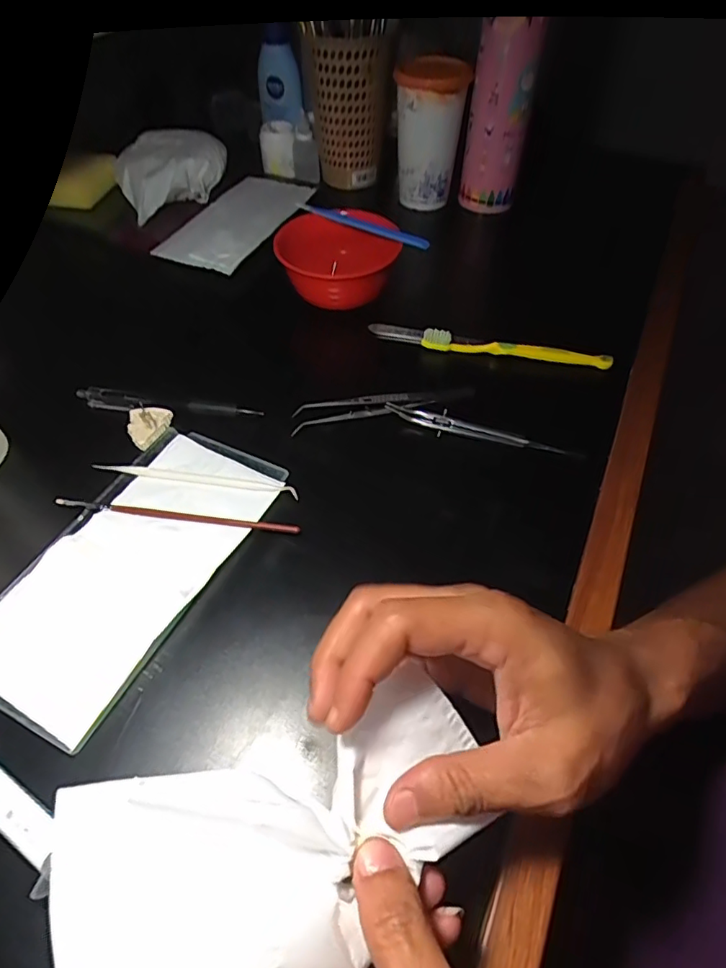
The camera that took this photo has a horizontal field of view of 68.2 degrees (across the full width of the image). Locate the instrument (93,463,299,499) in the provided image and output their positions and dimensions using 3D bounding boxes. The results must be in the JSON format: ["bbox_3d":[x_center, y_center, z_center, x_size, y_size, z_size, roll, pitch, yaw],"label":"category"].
[{"bbox_3d":[-0.113,-0.004,0.364,0.140,0.005,0.009,8,53,5],"label":"instrument"}]

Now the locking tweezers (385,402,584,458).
[{"bbox_3d":[0.085,-0.038,0.391,0.138,0.014,0.013,16,54,11],"label":"locking tweezers"}]

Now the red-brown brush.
[{"bbox_3d":[-0.121,0.020,0.346,0.161,0.004,0.006,7,52,4],"label":"red-brown brush"}]

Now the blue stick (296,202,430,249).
[{"bbox_3d":[-0.002,-0.233,0.480,0.139,0.012,0.009,30,58,21],"label":"blue stick"}]

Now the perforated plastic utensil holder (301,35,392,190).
[{"bbox_3d":[-0.013,-0.415,0.597,0.087,0.134,0.067,0,52,-1],"label":"perforated plastic utensil holder"}]

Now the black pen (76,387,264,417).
[{"bbox_3d":[-0.150,-0.061,0.408,0.145,0.010,0.013,8,53,5],"label":"black pen"}]

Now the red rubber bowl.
[{"bbox_3d":[-0.024,-0.200,0.486,0.107,0.061,0.088,7,53,1],"label":"red rubber bowl"}]

